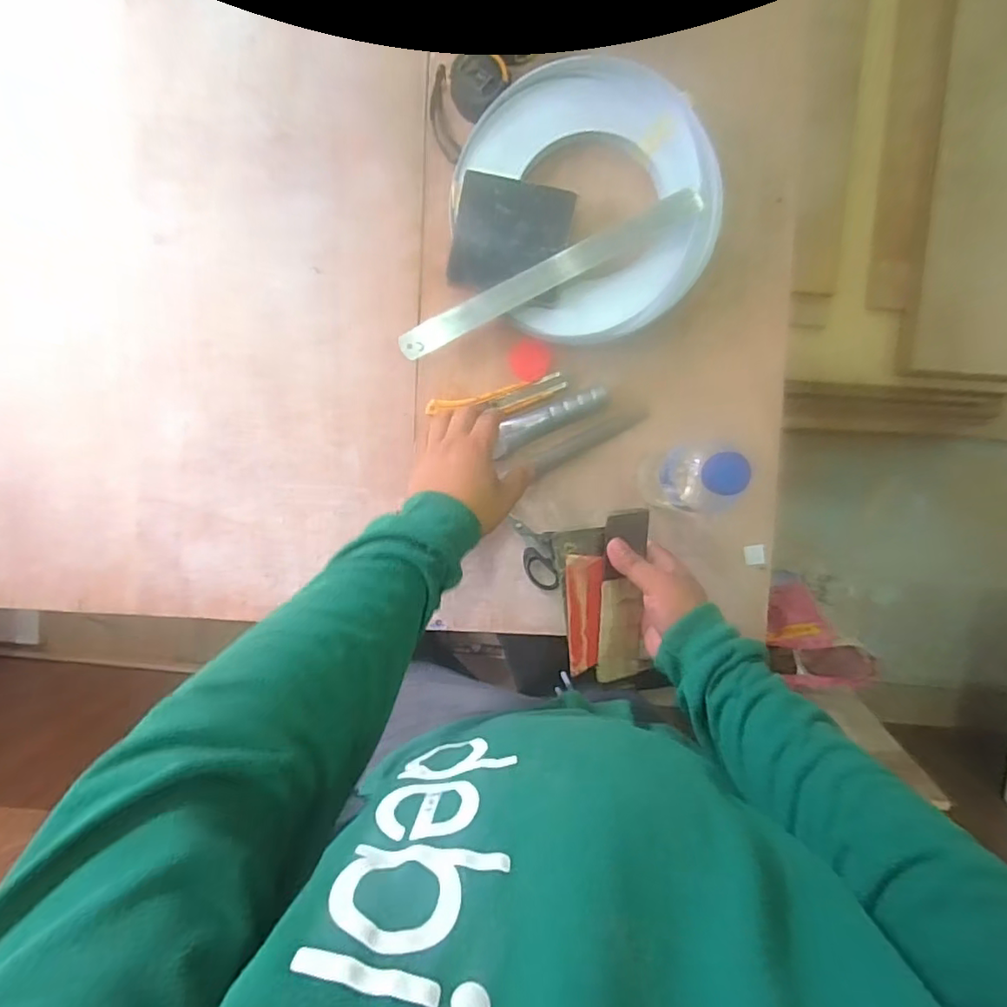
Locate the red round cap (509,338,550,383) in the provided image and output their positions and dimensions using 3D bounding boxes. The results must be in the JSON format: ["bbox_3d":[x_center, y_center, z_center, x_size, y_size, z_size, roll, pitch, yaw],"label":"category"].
[{"bbox_3d":[0.027,-0.149,0.581,0.041,0.019,0.040,0,94,1],"label":"red round cap"}]

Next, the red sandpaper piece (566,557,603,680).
[{"bbox_3d":[0.073,0.101,0.508,0.034,0.004,0.108,-4,99,-23],"label":"red sandpaper piece"}]

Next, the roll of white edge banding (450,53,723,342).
[{"bbox_3d":[0.087,-0.301,0.563,0.244,0.039,0.255,0,94,1],"label":"roll of white edge banding"}]

